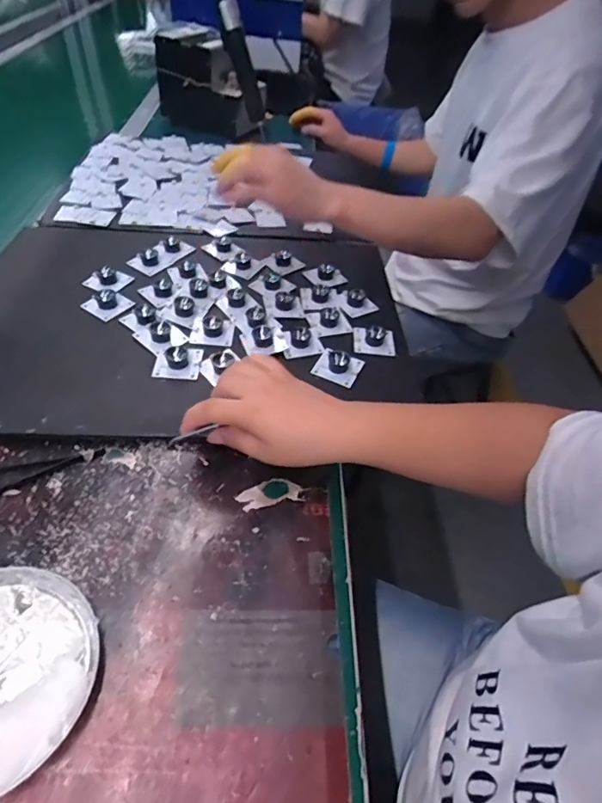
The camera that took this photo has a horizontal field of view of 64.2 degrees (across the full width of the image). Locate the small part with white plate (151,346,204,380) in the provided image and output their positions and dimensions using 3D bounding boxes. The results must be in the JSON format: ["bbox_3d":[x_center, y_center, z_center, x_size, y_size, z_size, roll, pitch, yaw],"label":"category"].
[{"bbox_3d":[-0.121,-0.045,0.476,0.042,0.019,0.044,5,46,-3],"label":"small part with white plate"}]

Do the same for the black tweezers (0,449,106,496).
[{"bbox_3d":[-0.229,0.058,0.387,0.131,0.005,0.036,-15,50,-20],"label":"black tweezers"}]

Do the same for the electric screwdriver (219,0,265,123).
[{"bbox_3d":[-0.107,-0.641,0.899,0.044,0.202,0.044,8,41,34],"label":"electric screwdriver"}]

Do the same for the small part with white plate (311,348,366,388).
[{"bbox_3d":[0.039,-0.040,0.490,0.044,0.018,0.039,25,49,17],"label":"small part with white plate"}]

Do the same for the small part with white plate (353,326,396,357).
[{"bbox_3d":[0.081,-0.068,0.522,0.045,0.013,0.036,5,46,-2],"label":"small part with white plate"}]

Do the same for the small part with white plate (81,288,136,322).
[{"bbox_3d":[-0.215,-0.113,0.535,0.043,0.015,0.042,31,51,21],"label":"small part with white plate"}]

